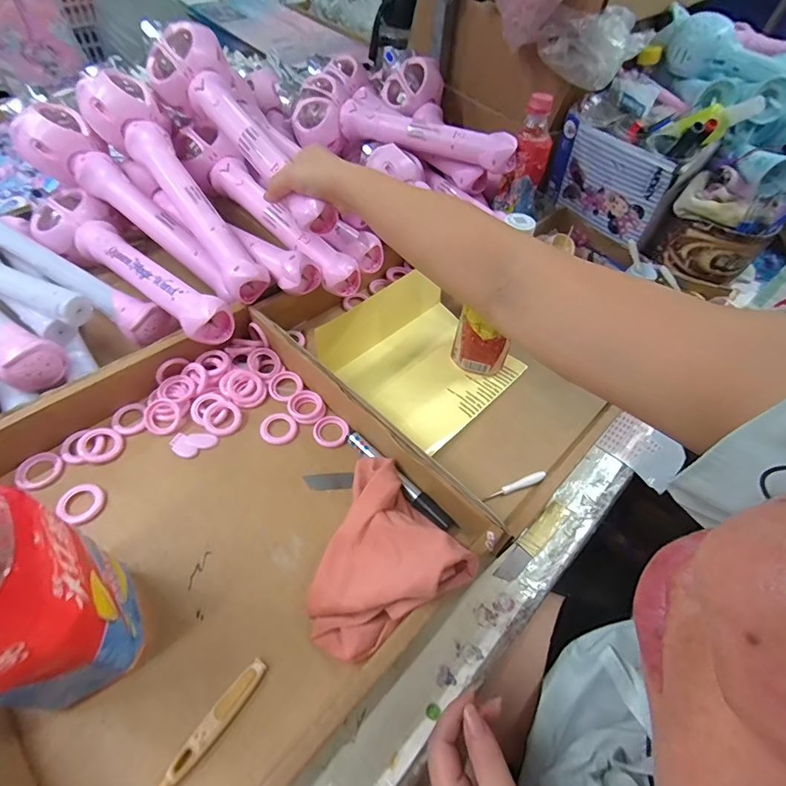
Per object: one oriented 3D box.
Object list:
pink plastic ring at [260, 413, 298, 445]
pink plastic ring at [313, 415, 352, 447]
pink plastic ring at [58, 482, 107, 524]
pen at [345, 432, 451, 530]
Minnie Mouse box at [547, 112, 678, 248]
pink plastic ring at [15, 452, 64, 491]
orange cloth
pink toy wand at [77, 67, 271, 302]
[{"bbox_3d":[-0.120,0.037,0.449,0.036,0.004,0.036,3,53,-5],"label":"pink plastic ring"},{"bbox_3d":[-0.066,0.040,0.455,0.037,0.005,0.037,3,53,-5],"label":"pink plastic ring"},{"bbox_3d":[-0.281,0.099,0.386,0.039,0.006,0.036,3,53,-5],"label":"pink plastic ring"},{"bbox_3d":[0.002,0.082,0.422,0.137,0.013,0.018,39,58,21],"label":"pen"},{"bbox_3d":[0.313,-0.316,0.638,0.020,0.127,0.173,-33,63,-27],"label":"Minnie Mouse box"},{"bbox_3d":[-0.332,0.074,0.403,0.040,0.005,0.038,3,53,-5],"label":"pink plastic ring"},{"bbox_3d":[-0.024,0.118,0.351,0.124,0.080,0.143,-22,59,-22],"label":"orange cloth"},{"bbox_3d":[-0.258,-0.248,0.508,0.073,0.055,0.341,-34,82,-24],"label":"pink toy wand"}]

